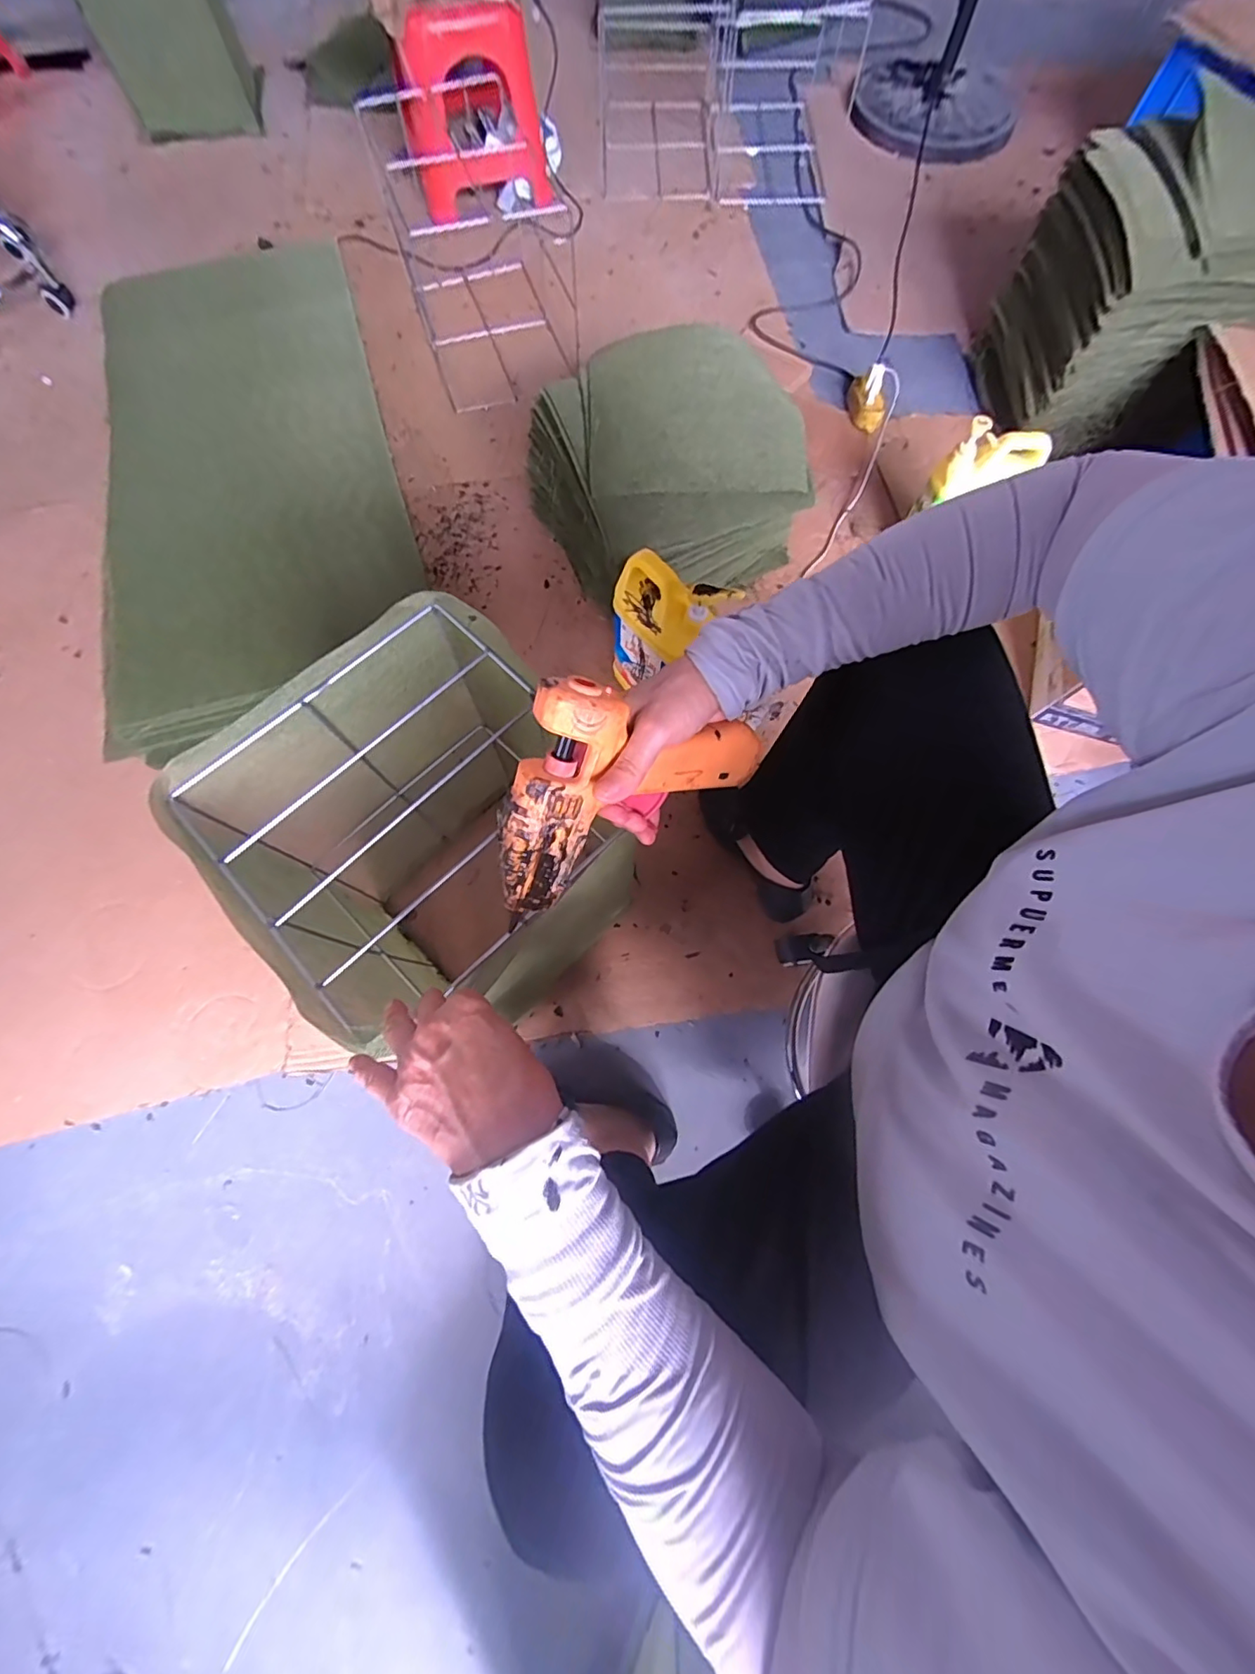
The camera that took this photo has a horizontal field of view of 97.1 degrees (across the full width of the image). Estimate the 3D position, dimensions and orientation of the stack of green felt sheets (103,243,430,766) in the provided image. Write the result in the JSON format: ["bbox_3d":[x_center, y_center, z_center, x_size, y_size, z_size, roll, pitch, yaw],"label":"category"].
[{"bbox_3d":[-0.697,-0.668,1.016,0.511,0.069,1.075,-15,75,-5],"label":"stack of green felt sheets"}]

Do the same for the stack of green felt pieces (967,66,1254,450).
[{"bbox_3d":[1.038,-0.935,0.979,0.632,0.350,0.338,4,73,0],"label":"stack of green felt pieces"}]

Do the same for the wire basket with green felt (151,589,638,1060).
[{"bbox_3d":[-0.191,0.015,0.616,0.291,0.408,0.286,-37,78,-11],"label":"wire basket with green felt"}]

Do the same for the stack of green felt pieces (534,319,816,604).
[{"bbox_3d":[0.079,-0.578,0.922,0.383,0.234,0.349,-30,77,-9],"label":"stack of green felt pieces"}]

